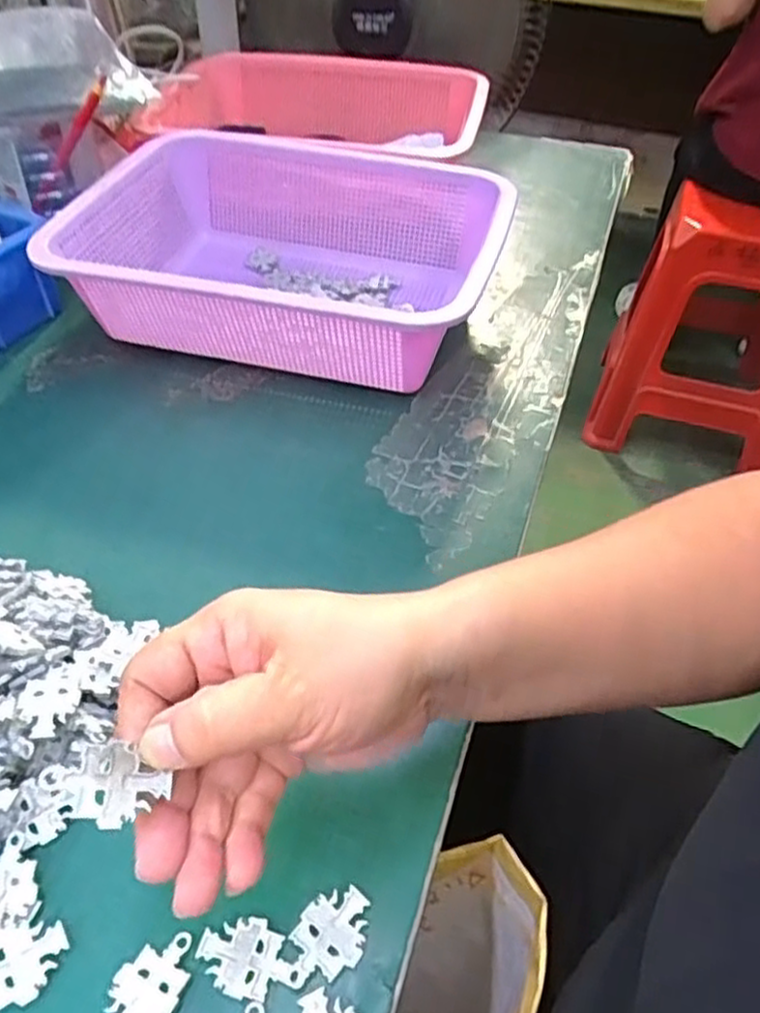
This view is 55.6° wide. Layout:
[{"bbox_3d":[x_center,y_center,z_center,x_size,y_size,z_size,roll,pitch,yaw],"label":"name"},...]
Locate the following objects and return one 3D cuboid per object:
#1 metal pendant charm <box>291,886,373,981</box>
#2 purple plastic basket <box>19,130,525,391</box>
[{"bbox_3d":[-0.017,0.159,0.272,0.024,0.005,0.031,24,51,21],"label":"metal pendant charm"},{"bbox_3d":[-0.066,-0.179,0.535,0.285,0.090,0.224,12,48,11],"label":"purple plastic basket"}]

